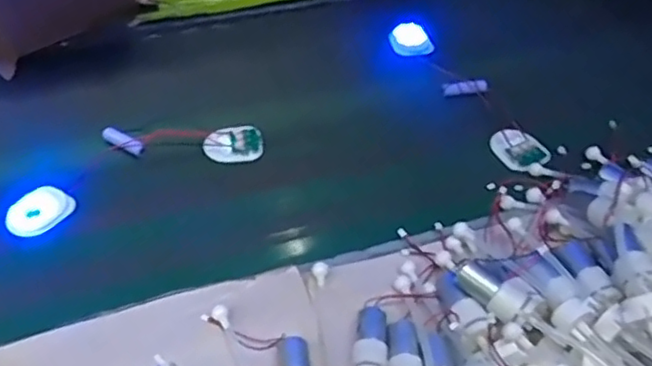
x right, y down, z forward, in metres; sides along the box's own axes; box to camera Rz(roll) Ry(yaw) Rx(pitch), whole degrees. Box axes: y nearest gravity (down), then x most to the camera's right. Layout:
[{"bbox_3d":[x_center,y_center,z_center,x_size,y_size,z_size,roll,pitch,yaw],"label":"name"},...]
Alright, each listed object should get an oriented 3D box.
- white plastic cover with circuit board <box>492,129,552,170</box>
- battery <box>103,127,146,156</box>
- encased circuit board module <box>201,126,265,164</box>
[{"bbox_3d":[0.202,-0.035,0.677,0.044,0.013,0.056,-20,52,-21],"label":"white plastic cover with circuit board"},{"bbox_3d":[-0.209,-0.043,0.667,0.044,0.014,0.013,21,50,14],"label":"battery"},{"bbox_3d":[-0.096,-0.039,0.673,0.061,0.014,0.040,-10,49,-12],"label":"encased circuit board module"}]

